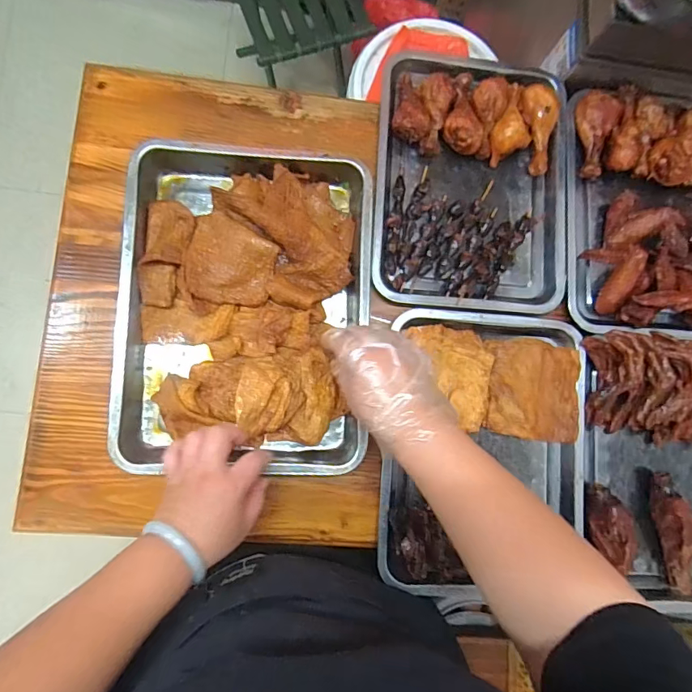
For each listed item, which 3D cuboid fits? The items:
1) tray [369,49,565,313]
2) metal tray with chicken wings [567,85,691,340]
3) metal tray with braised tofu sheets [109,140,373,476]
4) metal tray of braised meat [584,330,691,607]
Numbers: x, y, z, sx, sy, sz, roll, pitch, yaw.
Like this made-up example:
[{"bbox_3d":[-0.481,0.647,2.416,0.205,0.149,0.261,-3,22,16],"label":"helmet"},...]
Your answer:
[{"bbox_3d":[0.171,-0.221,0.629,0.260,0.047,0.344,4,84,-5],"label":"tray"},{"bbox_3d":[0.434,-0.184,0.647,0.258,0.080,0.337,2,84,-5],"label":"metal tray with chicken wings"},{"bbox_3d":[-0.119,-0.048,0.576,0.285,0.056,0.381,3,84,-5],"label":"metal tray with braised tofu sheets"},{"bbox_3d":[0.435,0.160,0.612,0.246,0.086,0.345,2,84,-5],"label":"metal tray of braised meat"}]

